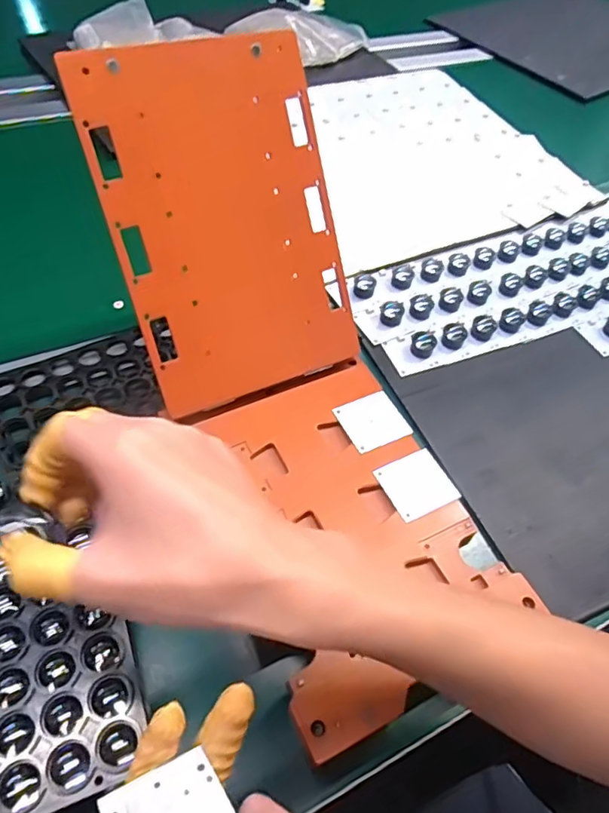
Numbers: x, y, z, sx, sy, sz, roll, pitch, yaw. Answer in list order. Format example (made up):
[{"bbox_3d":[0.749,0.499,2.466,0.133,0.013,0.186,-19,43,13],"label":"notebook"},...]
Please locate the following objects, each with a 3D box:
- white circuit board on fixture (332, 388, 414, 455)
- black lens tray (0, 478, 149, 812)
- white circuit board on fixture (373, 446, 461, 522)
[{"bbox_3d":[0.052,0.011,0.429,0.046,0.004,0.044,-20,57,-20],"label":"white circuit board on fixture"},{"bbox_3d":[-0.154,0.121,0.316,0.095,0.031,0.184,-15,56,-18],"label":"black lens tray"},{"bbox_3d":[0.080,0.055,0.399,0.046,0.006,0.044,-19,57,-20],"label":"white circuit board on fixture"}]

